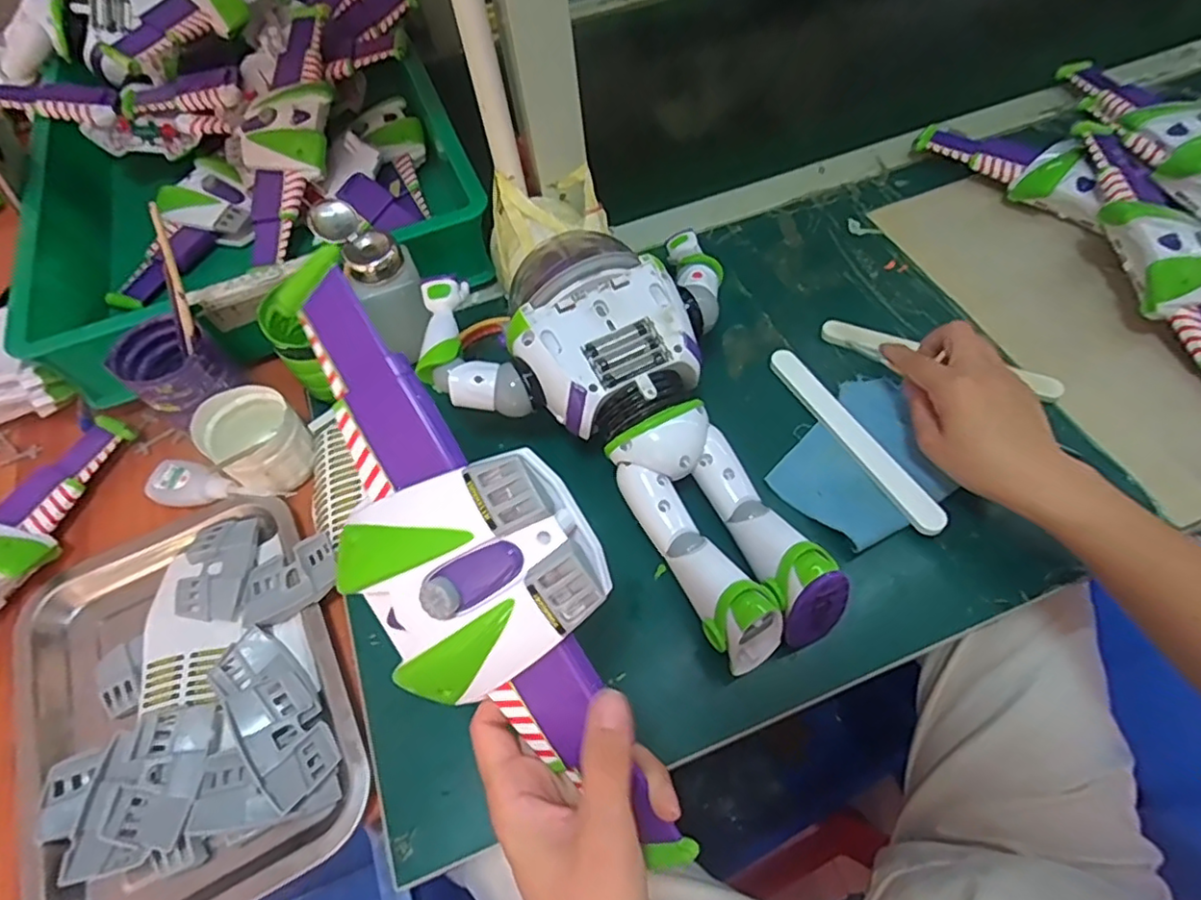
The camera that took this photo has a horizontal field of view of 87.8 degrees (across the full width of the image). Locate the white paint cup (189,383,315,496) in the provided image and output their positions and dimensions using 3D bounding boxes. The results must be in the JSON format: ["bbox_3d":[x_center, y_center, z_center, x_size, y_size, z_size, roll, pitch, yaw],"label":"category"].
[{"bbox_3d":[-0.252,-0.006,0.462,0.065,0.050,0.071,-41,65,-18],"label":"white paint cup"}]

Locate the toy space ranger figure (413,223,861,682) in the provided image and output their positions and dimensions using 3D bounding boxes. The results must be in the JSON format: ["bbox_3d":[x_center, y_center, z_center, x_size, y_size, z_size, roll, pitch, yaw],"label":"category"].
[{"bbox_3d":[0.040,-0.033,0.428,0.238,0.085,0.352,-32,75,-14],"label":"toy space ranger figure"}]

